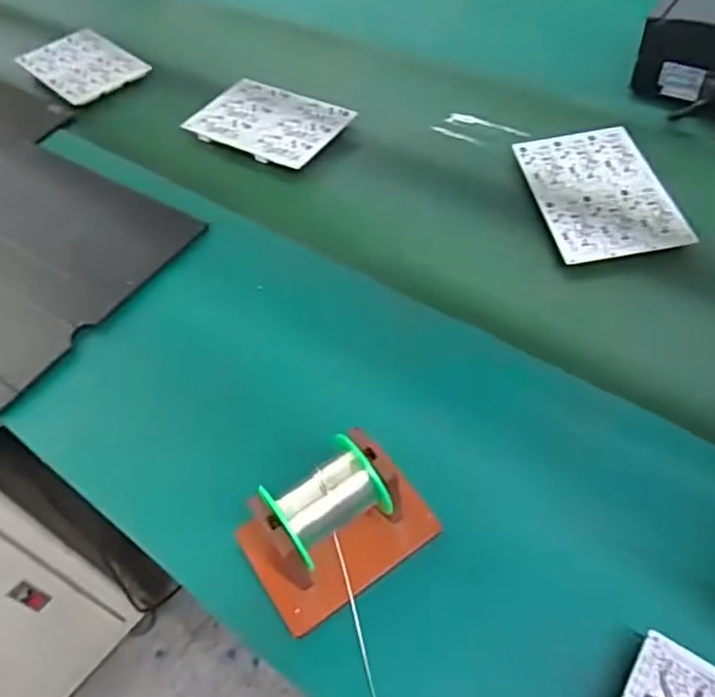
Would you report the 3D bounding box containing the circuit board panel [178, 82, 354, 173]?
[{"bbox_3d":[-0.123,-0.313,0.852,0.209,0.013,0.136,27,60,25],"label":"circuit board panel"}]

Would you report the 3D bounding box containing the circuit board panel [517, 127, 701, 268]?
[{"bbox_3d":[0.270,-0.180,0.699,0.134,0.008,0.207,-10,53,2],"label":"circuit board panel"}]

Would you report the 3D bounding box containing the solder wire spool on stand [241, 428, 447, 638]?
[{"bbox_3d":[-0.014,0.126,0.458,0.139,0.092,0.092,-28,54,-15],"label":"solder wire spool on stand"}]

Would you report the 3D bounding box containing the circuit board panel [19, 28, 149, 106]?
[{"bbox_3d":[-0.443,-0.452,0.991,0.205,0.018,0.135,35,64,27],"label":"circuit board panel"}]

